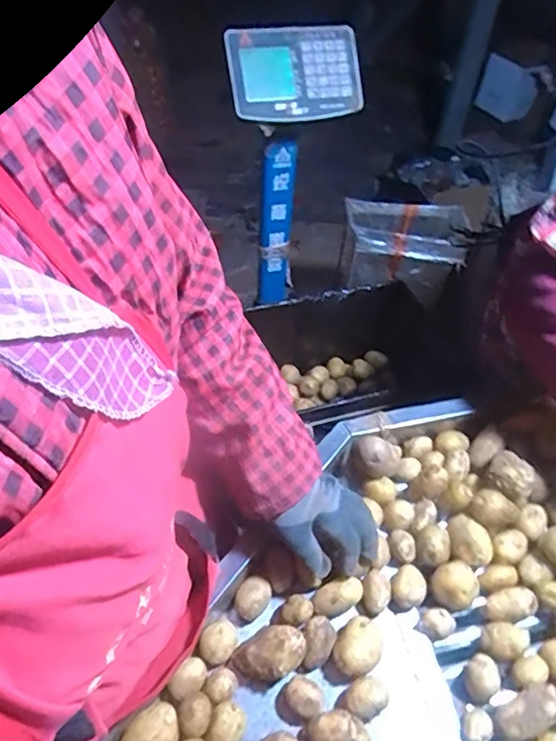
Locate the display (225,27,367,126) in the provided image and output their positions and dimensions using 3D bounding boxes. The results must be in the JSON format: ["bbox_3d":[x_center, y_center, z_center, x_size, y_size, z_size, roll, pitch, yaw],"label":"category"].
[{"bbox_3d":[0.030,-0.525,0.965,0.237,0.033,0.166,-7,89,-16],"label":"display"}]

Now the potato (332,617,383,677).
[{"bbox_3d":[0.084,0.283,0.568,0.045,0.043,0.060,24,52,18],"label":"potato"}]

